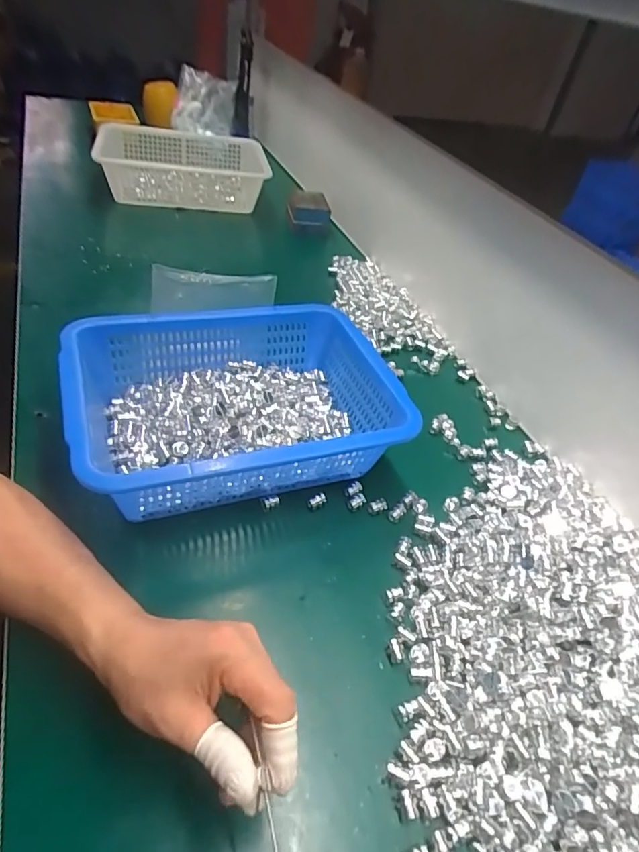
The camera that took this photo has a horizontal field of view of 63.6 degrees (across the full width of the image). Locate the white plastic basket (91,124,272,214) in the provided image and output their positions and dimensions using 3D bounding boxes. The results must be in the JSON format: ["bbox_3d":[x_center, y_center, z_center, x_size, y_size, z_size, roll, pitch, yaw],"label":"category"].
[{"bbox_3d":[-0.260,-0.502,1.004,0.323,0.102,0.223,-11,46,-23],"label":"white plastic basket"}]

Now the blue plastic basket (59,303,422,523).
[{"bbox_3d":[-0.080,-0.010,0.521,0.302,0.112,0.222,-10,48,-23],"label":"blue plastic basket"}]

